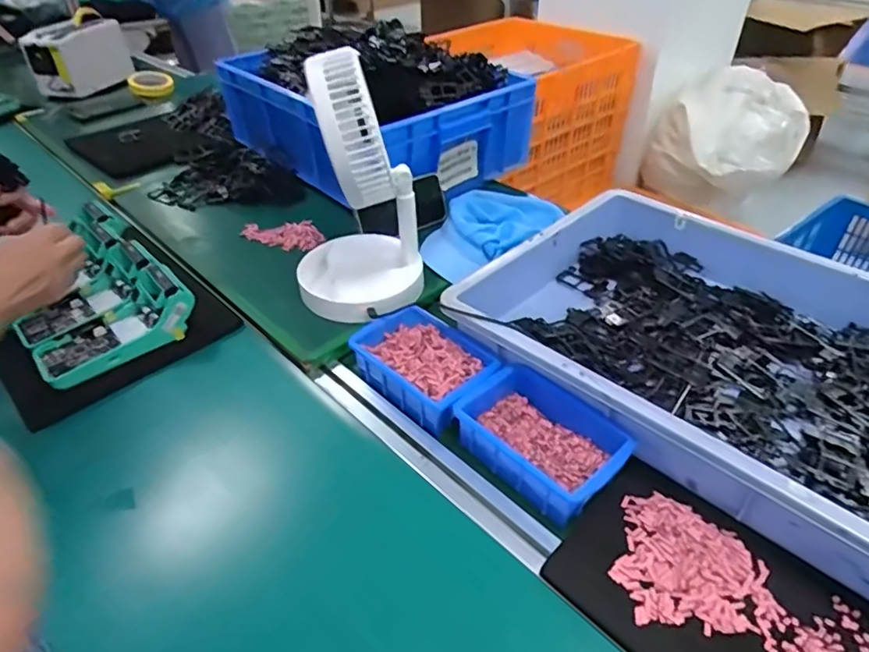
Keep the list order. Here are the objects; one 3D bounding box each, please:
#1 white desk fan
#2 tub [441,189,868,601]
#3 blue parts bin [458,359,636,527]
[{"bbox_3d":[-0.101,-0.163,0.652,0.157,0.278,0.163,-11,41,-10],"label":"white desk fan"},{"bbox_3d":[0.328,0.031,0.574,0.540,0.079,0.367,32,51,33],"label":"tub"},{"bbox_3d":[0.103,0.105,0.537,0.110,0.044,0.148,-30,47,-29],"label":"blue parts bin"}]

